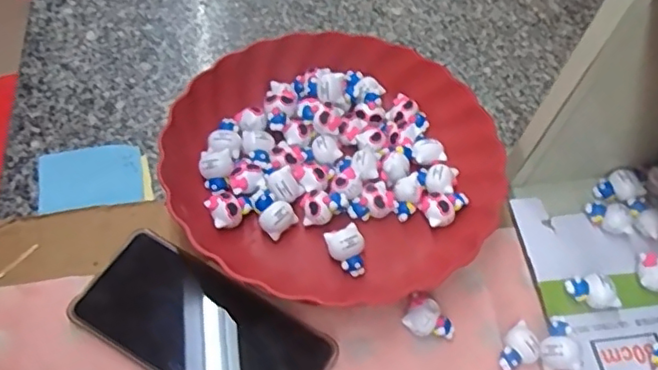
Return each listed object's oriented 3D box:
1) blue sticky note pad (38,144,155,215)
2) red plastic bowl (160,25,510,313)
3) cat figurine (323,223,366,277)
[{"bbox_3d":[-0.182,-0.007,0.465,0.081,0.006,0.058,-10,58,-11],"label":"blue sticky note pad"},{"bbox_3d":[0.006,-0.023,0.464,0.239,0.045,0.229,2,57,-3],"label":"red plastic bowl"},{"bbox_3d":[0.012,0.048,0.428,0.025,0.021,0.033,-14,59,-14],"label":"cat figurine"}]

